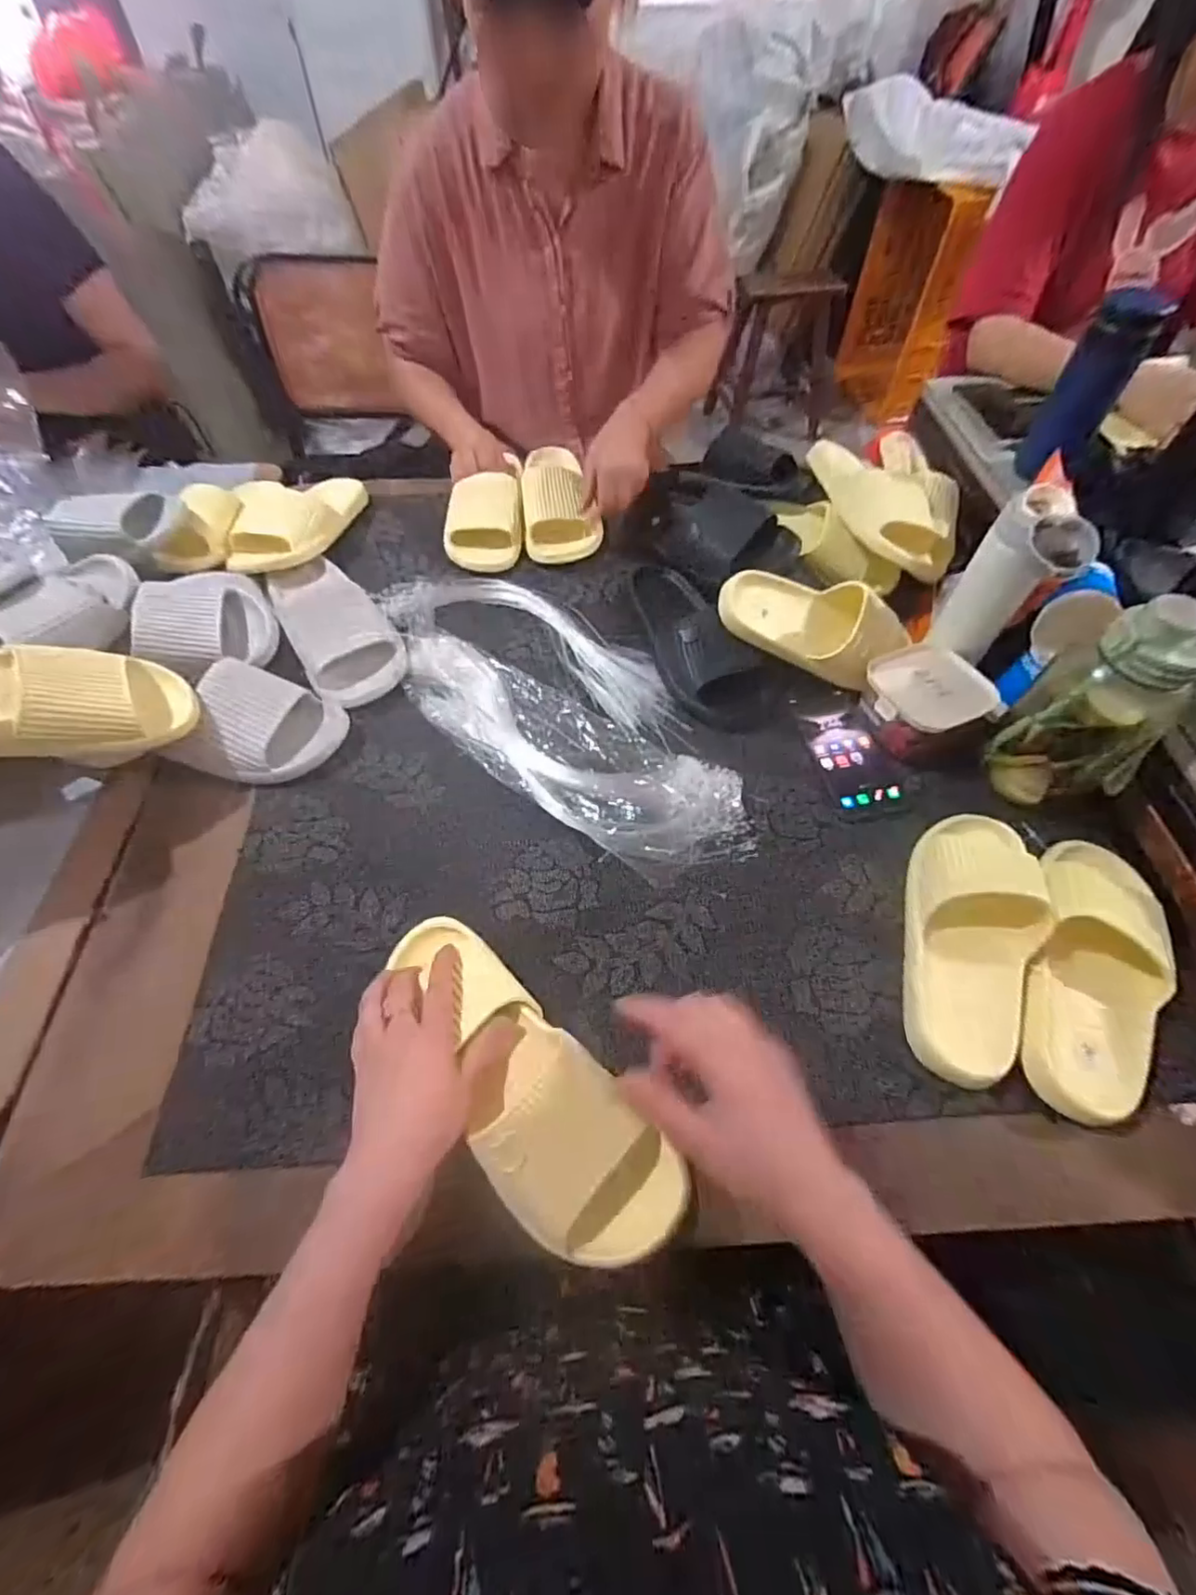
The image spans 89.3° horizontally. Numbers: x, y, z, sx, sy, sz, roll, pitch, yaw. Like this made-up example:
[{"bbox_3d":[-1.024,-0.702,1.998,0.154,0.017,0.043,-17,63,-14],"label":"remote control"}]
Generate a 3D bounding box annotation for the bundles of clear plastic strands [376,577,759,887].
[{"bbox_3d":[-0.051,-0.115,0.681,0.223,0.022,0.523,-39,65,-22],"label":"bundles of clear plastic strands"}]

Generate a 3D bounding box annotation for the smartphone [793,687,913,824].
[{"bbox_3d":[0.273,-0.054,0.653,0.083,0.008,0.160,-9,58,-5],"label":"smartphone"}]

